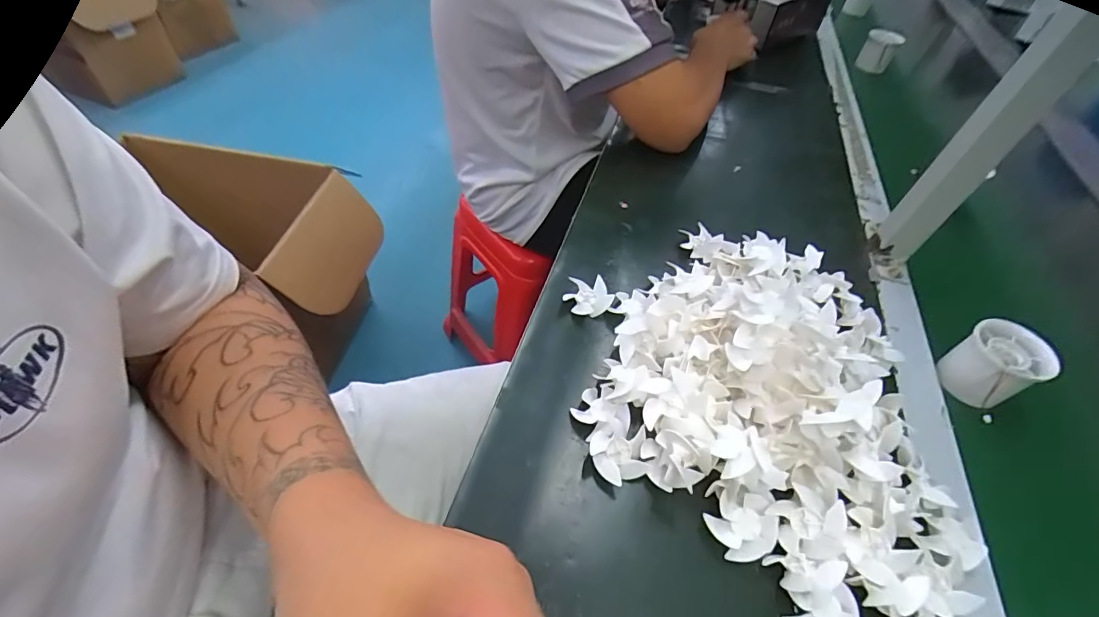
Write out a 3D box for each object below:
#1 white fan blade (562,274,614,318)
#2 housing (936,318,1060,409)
[{"bbox_3d":[0.033,-0.011,0.415,0.039,0.013,0.039,-14,52,-17],"label":"white fan blade"},{"bbox_3d":[0.361,0.046,0.387,0.053,0.056,0.053,3,49,-3],"label":"housing"}]

